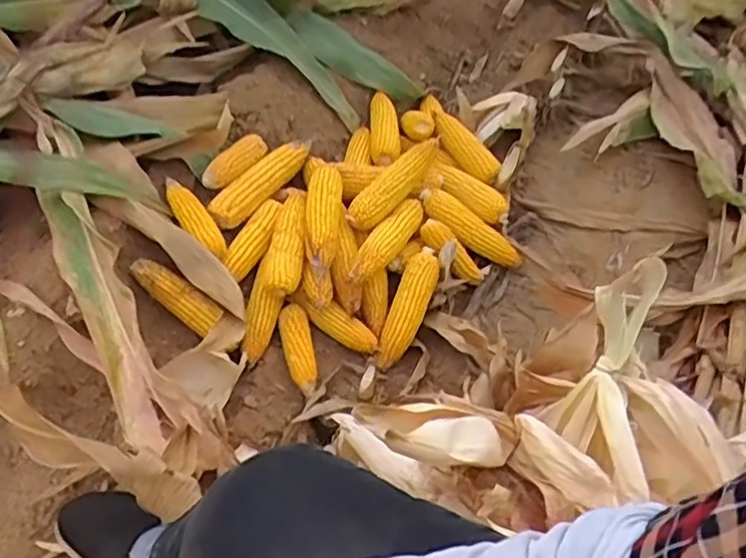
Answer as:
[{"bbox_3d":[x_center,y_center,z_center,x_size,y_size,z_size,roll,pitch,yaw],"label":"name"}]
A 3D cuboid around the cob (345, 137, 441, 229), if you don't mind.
[{"bbox_3d":[0.040,-0.158,1.112,0.205,0.051,0.058,-45,63,-5],"label":"cob"}]

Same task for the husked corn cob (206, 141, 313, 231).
[{"bbox_3d":[-0.179,-0.172,1.119,0.052,0.049,0.243,26,53,17],"label":"husked corn cob"}]

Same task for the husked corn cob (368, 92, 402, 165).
[{"bbox_3d":[0.021,-0.279,1.280,0.058,0.052,0.161,2,56,-3],"label":"husked corn cob"}]

